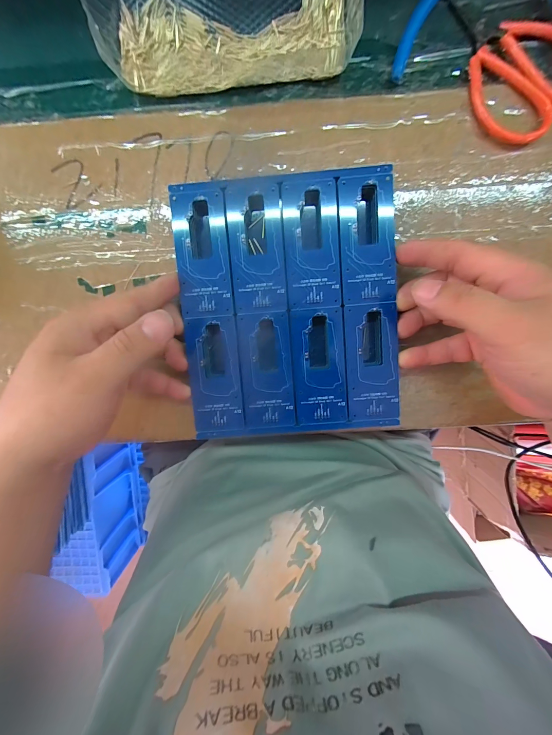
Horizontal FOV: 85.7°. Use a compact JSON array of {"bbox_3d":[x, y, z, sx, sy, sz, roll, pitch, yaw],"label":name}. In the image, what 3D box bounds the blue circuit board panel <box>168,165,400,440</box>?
[{"bbox_3d":[0.010,-0.043,0.227,0.159,0.004,0.191,-4,97,2],"label":"blue circuit board panel"}]

